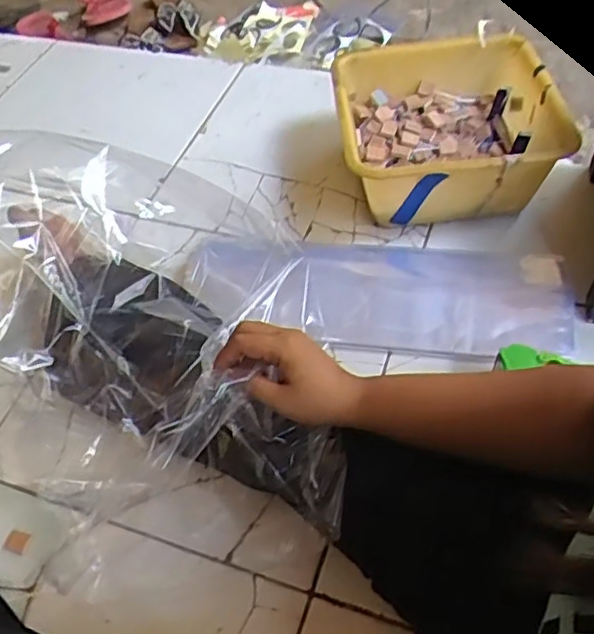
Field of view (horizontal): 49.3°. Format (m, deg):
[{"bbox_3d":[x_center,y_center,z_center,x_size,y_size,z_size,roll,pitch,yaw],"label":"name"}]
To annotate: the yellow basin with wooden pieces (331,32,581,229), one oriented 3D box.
[{"bbox_3d":[0.197,-0.269,0.901,0.303,0.130,0.303,-3,53,3],"label":"yellow basin with wooden pieces"}]

